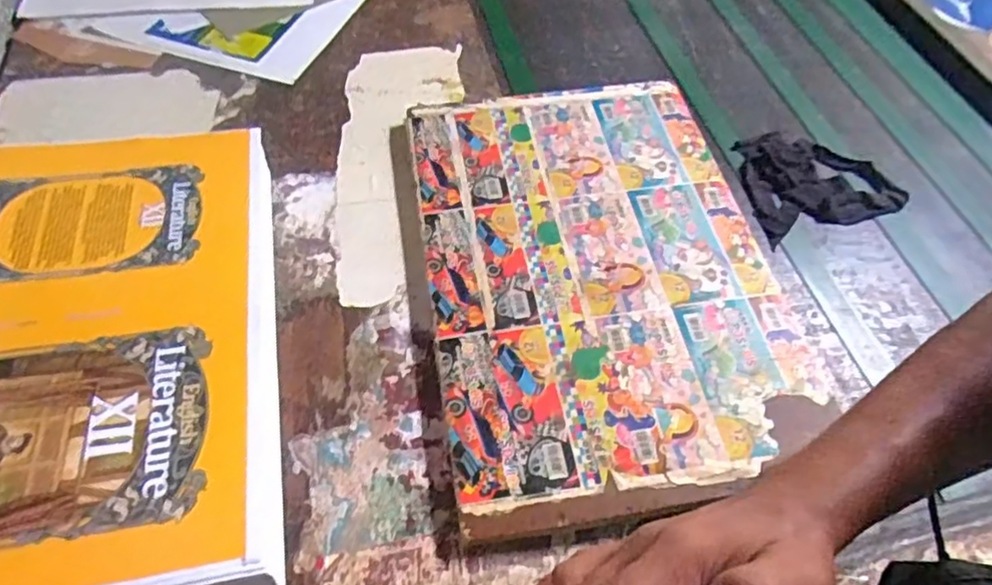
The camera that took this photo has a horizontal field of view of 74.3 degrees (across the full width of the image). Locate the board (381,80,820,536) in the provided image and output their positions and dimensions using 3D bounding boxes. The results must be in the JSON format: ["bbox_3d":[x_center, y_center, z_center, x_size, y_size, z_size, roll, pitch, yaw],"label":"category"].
[{"bbox_3d":[0.095,-0.033,0.650,0.331,0.023,0.492,-7,55,-9],"label":"board"}]

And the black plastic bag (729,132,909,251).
[{"bbox_3d":[0.429,-0.159,0.906,0.214,0.025,0.176,-16,57,-14],"label":"black plastic bag"}]

